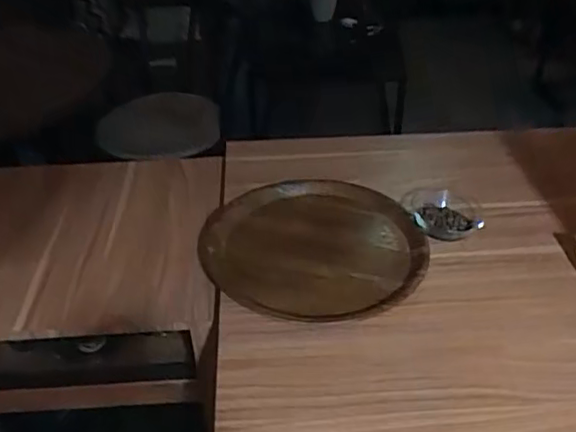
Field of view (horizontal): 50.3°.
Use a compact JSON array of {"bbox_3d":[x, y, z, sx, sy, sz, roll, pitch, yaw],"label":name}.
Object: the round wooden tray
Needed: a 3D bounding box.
[{"bbox_3d":[0.035,0.040,0.839,0.292,0.031,0.266,-1,38,1],"label":"round wooden tray"}]

